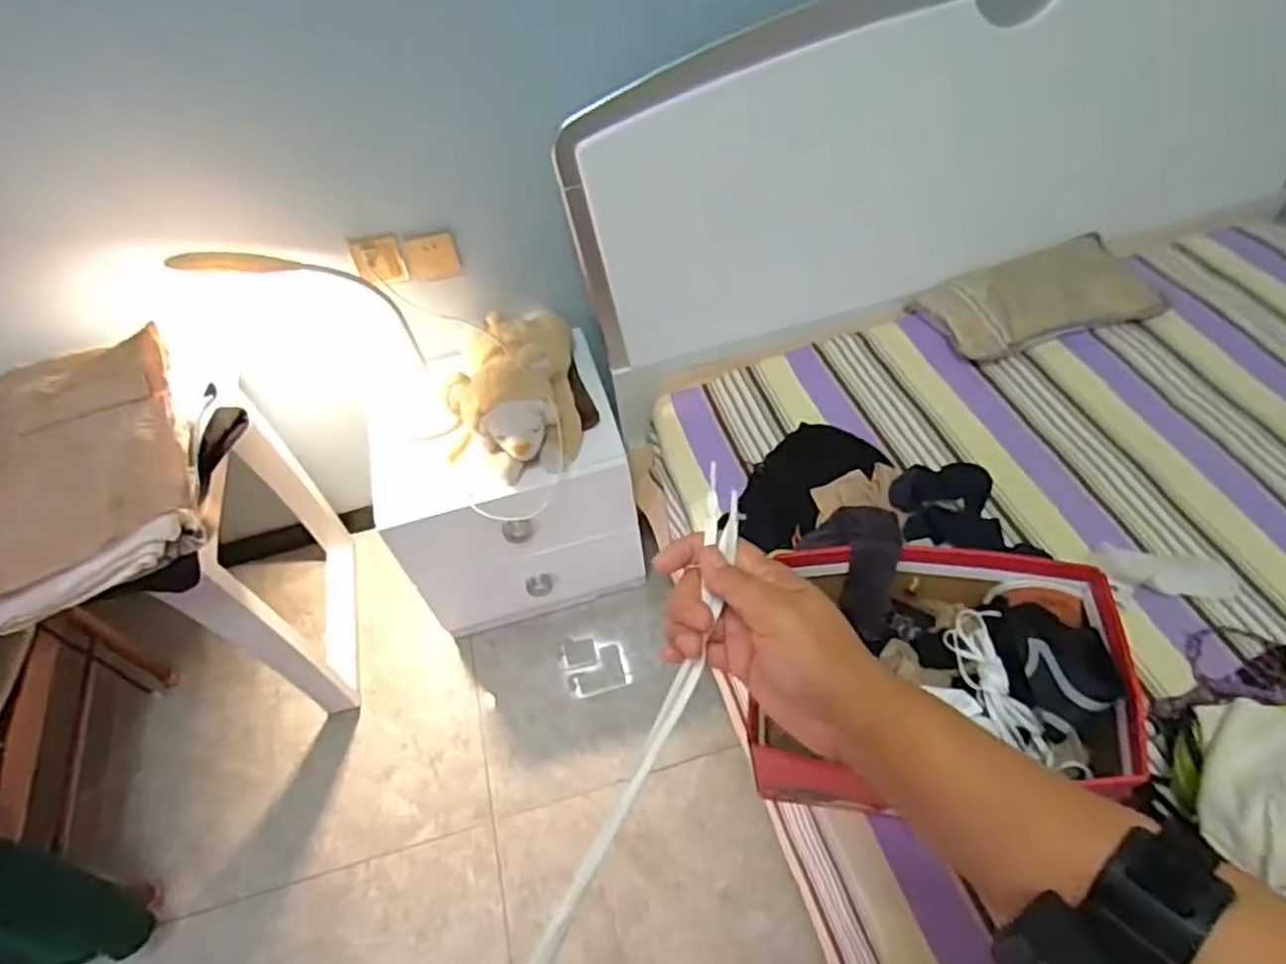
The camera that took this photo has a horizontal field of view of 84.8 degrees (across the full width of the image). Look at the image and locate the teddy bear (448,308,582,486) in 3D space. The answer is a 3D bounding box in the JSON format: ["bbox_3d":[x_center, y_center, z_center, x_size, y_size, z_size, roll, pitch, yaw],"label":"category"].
[{"bbox_3d":[-0.238,-0.186,1.294,0.219,0.212,0.342,-8,51,-1],"label":"teddy bear"}]

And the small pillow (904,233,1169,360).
[{"bbox_3d":[0.786,-0.375,1.400,0.427,0.128,0.197,-15,52,-6],"label":"small pillow"}]

